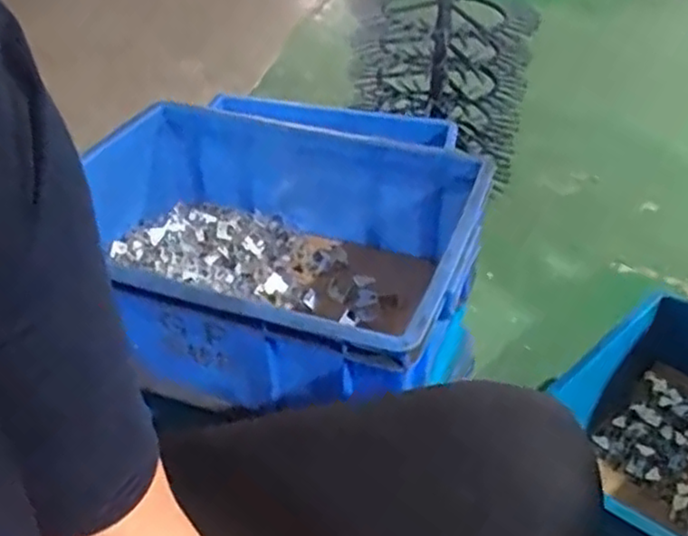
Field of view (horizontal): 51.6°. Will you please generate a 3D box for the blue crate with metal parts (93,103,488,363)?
[{"bbox_3d":[-0.087,-0.016,0.745,0.420,0.149,0.307,15,39,17],"label":"blue crate with metal parts"}]

